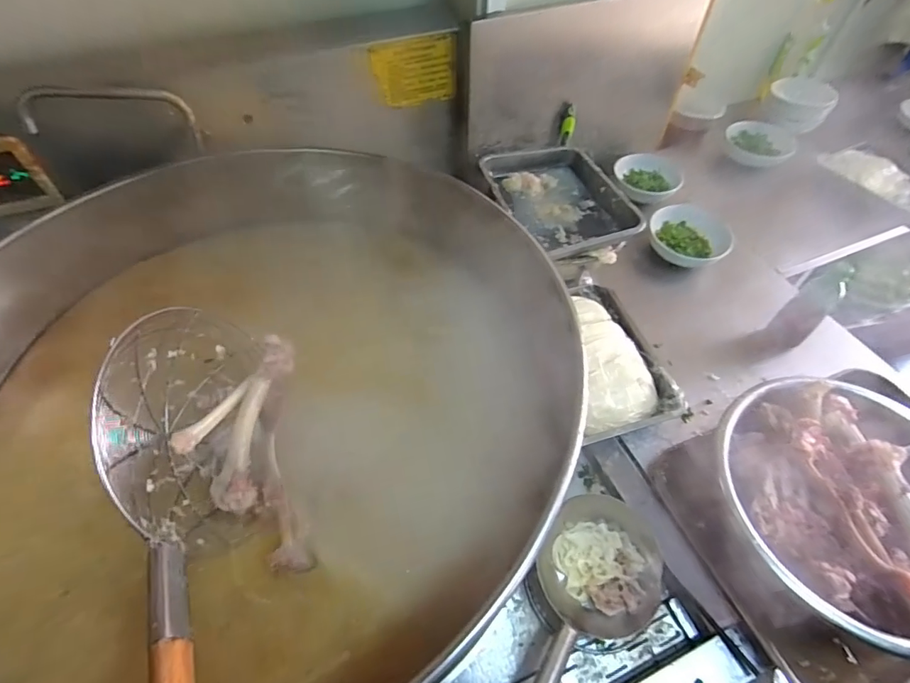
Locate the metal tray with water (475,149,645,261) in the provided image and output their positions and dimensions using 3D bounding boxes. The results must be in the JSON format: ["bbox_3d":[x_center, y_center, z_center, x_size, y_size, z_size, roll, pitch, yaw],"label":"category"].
[{"bbox_3d":[0.226,-0.312,1.028,0.261,0.052,0.349,-18,56,-13],"label":"metal tray with water"}]

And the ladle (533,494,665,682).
[{"bbox_3d":[0.181,0.422,0.696,0.196,0.085,0.412,27,58,18],"label":"ladle"}]

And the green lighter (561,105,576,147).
[{"bbox_3d":[0.276,-0.525,1.132,0.030,0.089,0.023,10,54,7],"label":"green lighter"}]

